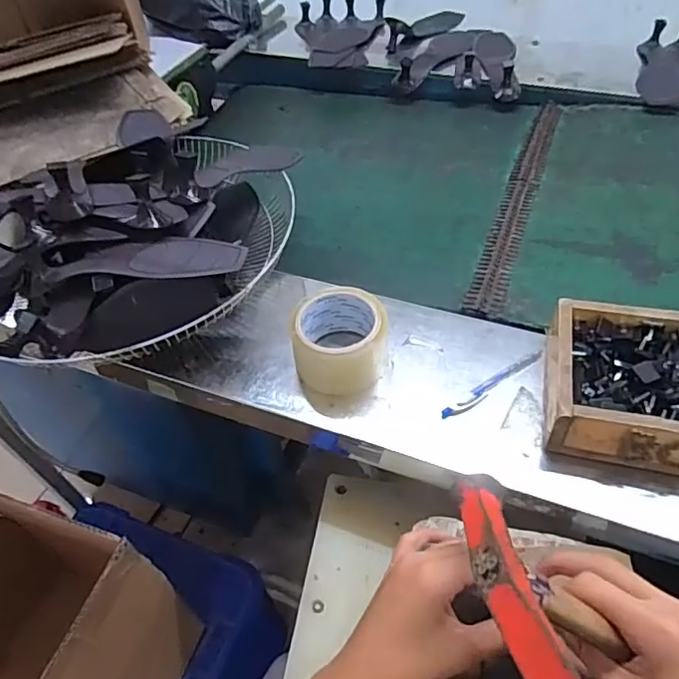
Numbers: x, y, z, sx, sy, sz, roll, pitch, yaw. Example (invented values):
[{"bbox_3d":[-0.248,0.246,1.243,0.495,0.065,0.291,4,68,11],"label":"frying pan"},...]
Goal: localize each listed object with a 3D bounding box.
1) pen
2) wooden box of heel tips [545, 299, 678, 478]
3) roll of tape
[{"bbox_3d":[0.162,0.047,0.575,0.133,0.010,0.016,-29,52,-19],"label":"pen"},{"bbox_3d":[0.294,0.048,0.529,0.179,0.076,0.155,9,50,13],"label":"wooden box of heel tips"},{"bbox_3d":[0.001,0.002,0.586,0.096,0.066,0.091,-3,48,3],"label":"roll of tape"}]

